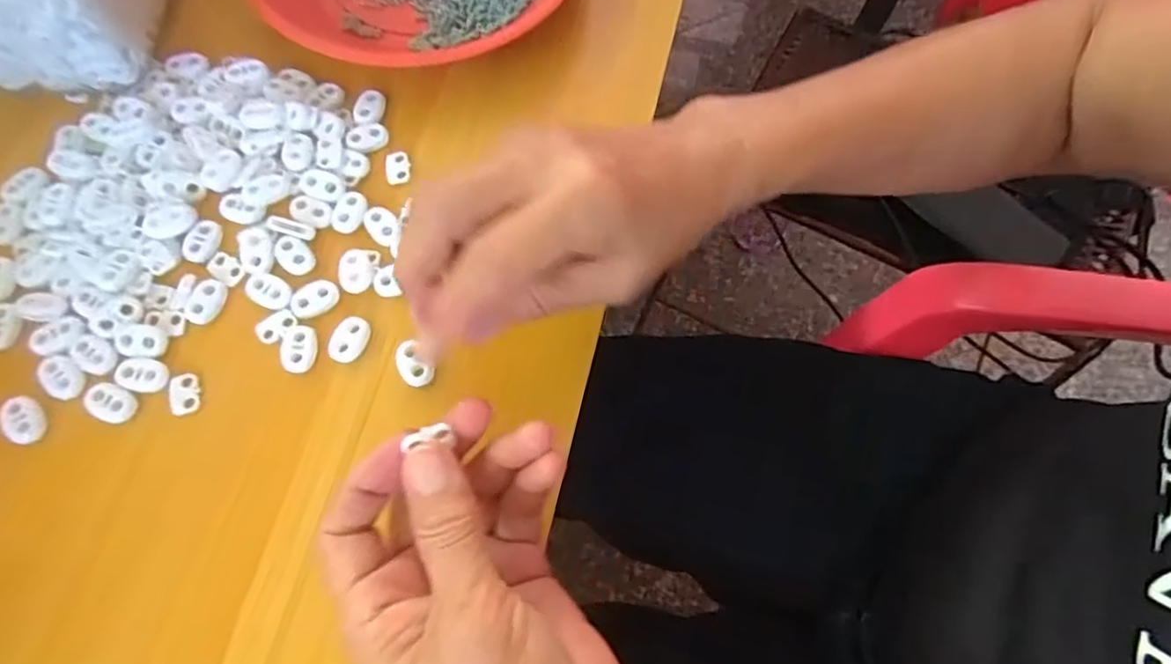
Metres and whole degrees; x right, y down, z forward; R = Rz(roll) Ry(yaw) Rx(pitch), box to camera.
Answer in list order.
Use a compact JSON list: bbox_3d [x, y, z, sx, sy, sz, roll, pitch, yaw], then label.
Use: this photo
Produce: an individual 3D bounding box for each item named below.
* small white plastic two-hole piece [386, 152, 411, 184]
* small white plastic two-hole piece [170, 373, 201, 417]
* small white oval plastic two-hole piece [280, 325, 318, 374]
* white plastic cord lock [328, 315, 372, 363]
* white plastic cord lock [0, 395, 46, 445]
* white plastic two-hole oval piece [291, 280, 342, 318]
[{"bbox_3d":[-0.099,-0.087,0.338,0.013,0.004,0.018,-8,69,-4],"label":"small white plastic two-hole piece"},{"bbox_3d":[-0.182,0.029,0.293,0.011,0.004,0.018,-14,69,-7],"label":"small white plastic two-hole piece"},{"bbox_3d":[-0.134,0.008,0.300,0.015,0.005,0.022,-4,68,-2],"label":"small white oval plastic two-hole piece"},{"bbox_3d":[-0.111,0.003,0.303,0.016,0.005,0.022,23,70,8],"label":"white plastic cord lock"},{"bbox_3d":[-0.247,0.038,0.282,0.014,0.006,0.022,-30,72,-12],"label":"white plastic cord lock"},{"bbox_3d":[-0.130,-0.016,0.309,0.023,0.004,0.016,-27,71,-11],"label":"white plastic two-hole oval piece"}]

